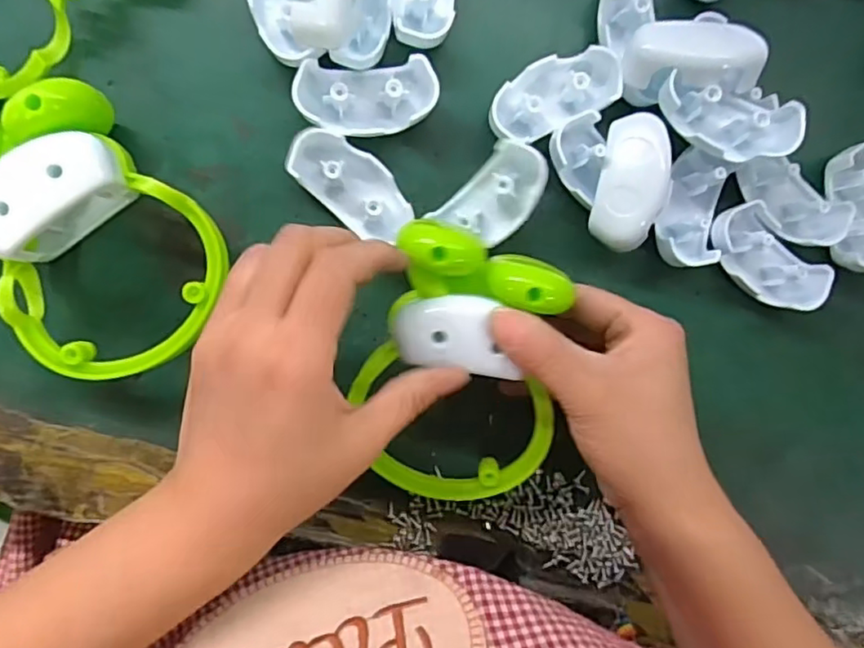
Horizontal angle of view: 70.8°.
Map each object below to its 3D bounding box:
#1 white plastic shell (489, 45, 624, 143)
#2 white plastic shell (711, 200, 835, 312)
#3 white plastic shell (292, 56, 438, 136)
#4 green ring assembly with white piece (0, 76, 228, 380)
[{"bbox_3d":[0.061,-0.117,0.310,0.065,0.019,0.033,-22,96,9],"label":"white plastic shell"},{"bbox_3d":[0.175,-0.033,0.321,0.067,0.026,0.033,43,87,-7],"label":"white plastic shell"},{"bbox_3d":[-0.032,-0.111,0.301,0.068,0.023,0.035,-1,93,-7],"label":"white plastic shell"},{"bbox_3d":[-0.153,-0.040,0.279,0.095,0.050,0.127,-26,95,-5],"label":"green ring assembly with white piece"}]

